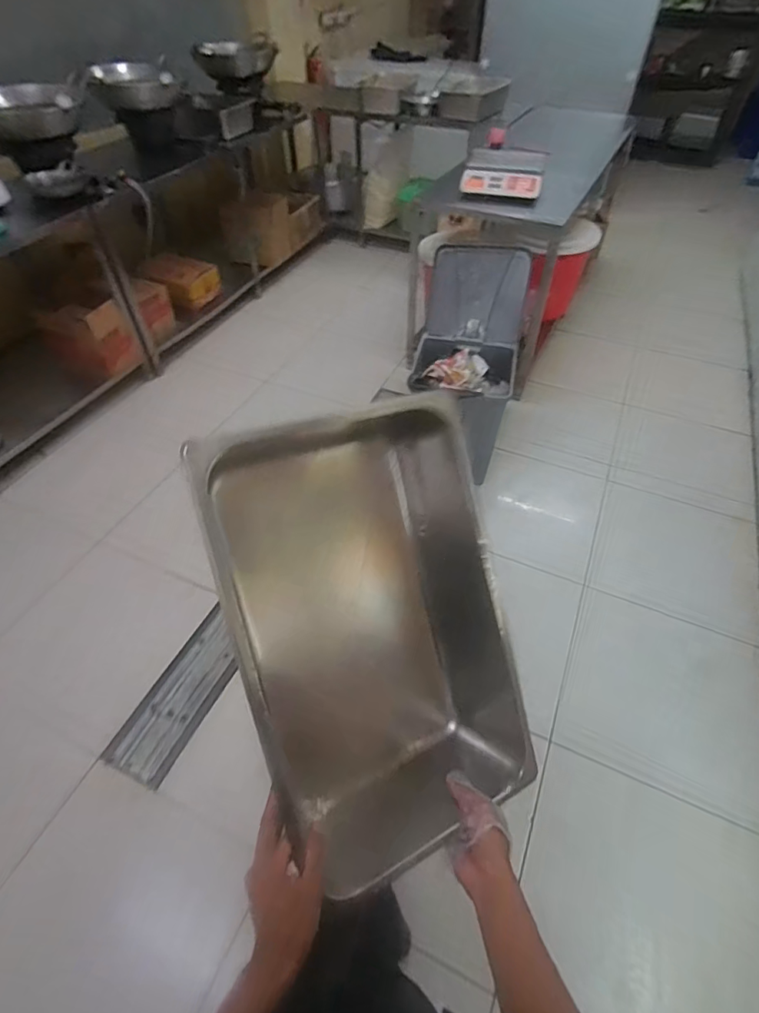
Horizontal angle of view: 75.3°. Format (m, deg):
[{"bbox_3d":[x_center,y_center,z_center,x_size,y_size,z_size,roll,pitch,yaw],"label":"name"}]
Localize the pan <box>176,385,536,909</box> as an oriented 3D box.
[{"bbox_3d":[-0.005,0.138,0.659,0.315,0.516,0.191,-19,13,-22],"label":"pan"}]

